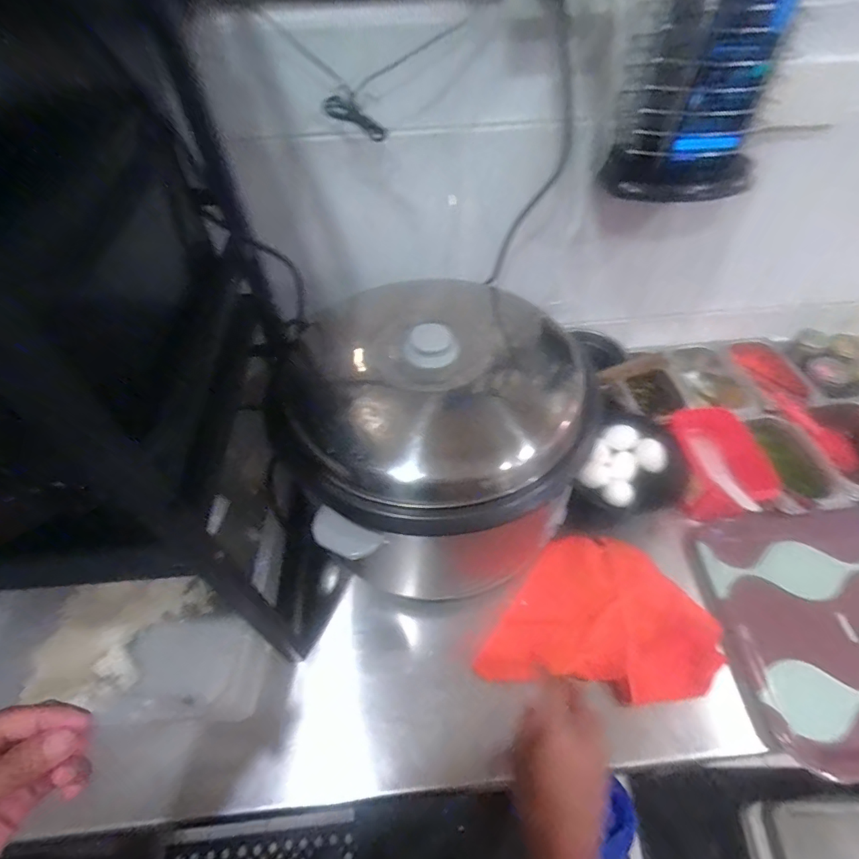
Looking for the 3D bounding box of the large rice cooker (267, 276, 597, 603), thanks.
[{"bbox_3d":[-0.009,0.031,0.653,0.346,0.376,0.339,-6,51,-4],"label":"large rice cooker"}]

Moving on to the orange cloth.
[{"bbox_3d":[0.211,0.231,0.609,0.263,0.042,0.183,-3,56,23],"label":"orange cloth"}]

